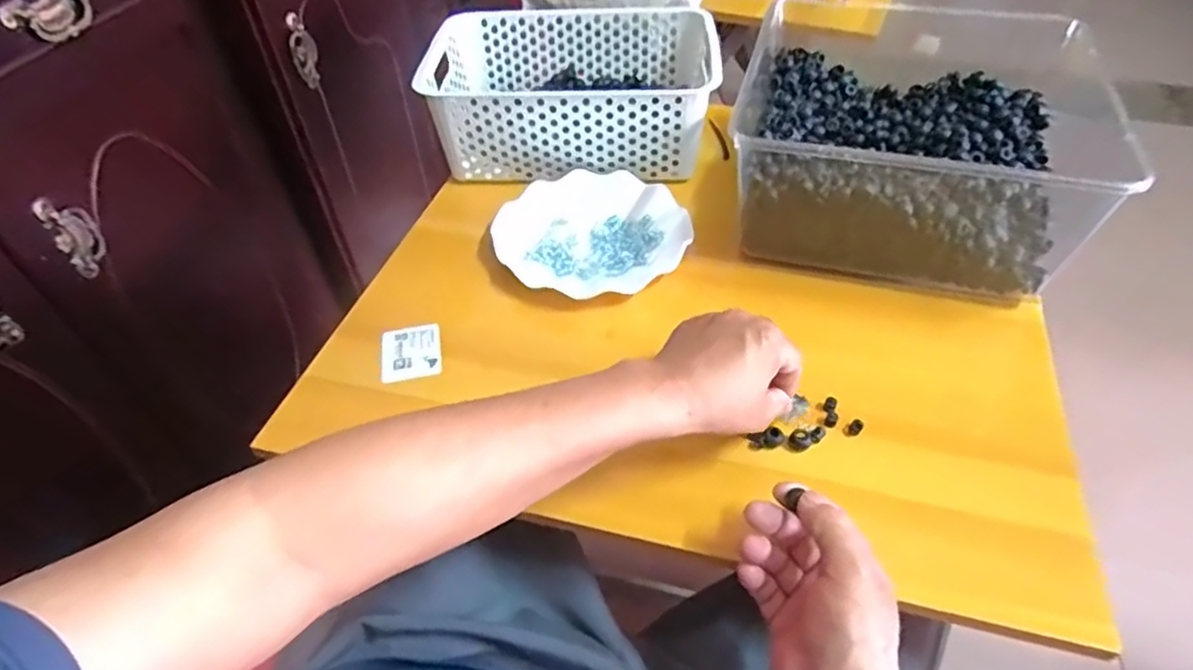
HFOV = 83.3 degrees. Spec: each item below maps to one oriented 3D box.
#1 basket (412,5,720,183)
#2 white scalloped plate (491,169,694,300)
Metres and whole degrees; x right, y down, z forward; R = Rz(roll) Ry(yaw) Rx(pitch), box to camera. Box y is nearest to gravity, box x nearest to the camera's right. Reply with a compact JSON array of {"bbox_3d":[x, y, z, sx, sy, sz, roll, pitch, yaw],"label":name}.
[{"bbox_3d":[-0.029,-0.276,0.761,0.300,0.101,0.206,-1,46,2],"label":"basket"},{"bbox_3d":[-0.005,-0.102,0.671,0.183,0.033,0.176,-1,46,1],"label":"white scalloped plate"}]

